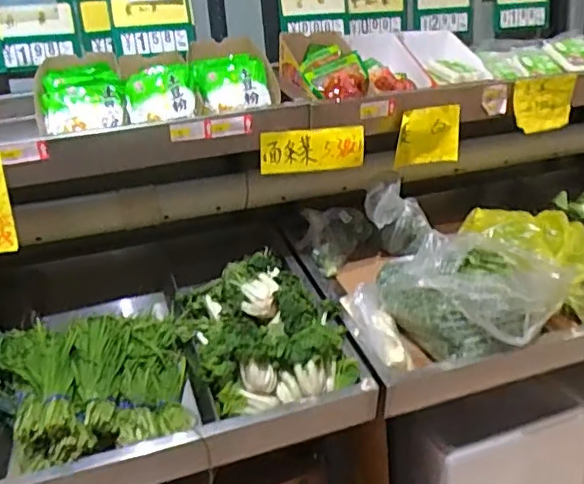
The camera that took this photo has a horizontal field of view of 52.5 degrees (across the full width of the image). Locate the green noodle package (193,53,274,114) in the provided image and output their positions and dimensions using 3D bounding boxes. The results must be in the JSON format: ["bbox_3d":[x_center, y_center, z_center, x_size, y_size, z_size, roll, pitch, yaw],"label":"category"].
[{"bbox_3d":[-0.142,-0.356,1.345,0.187,0.183,0.056,-8,-27,-5],"label":"green noodle package"}]

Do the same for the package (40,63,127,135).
[{"bbox_3d":[-0.449,-0.314,1.279,0.160,0.125,0.205,-9,17,-15],"label":"package"}]

